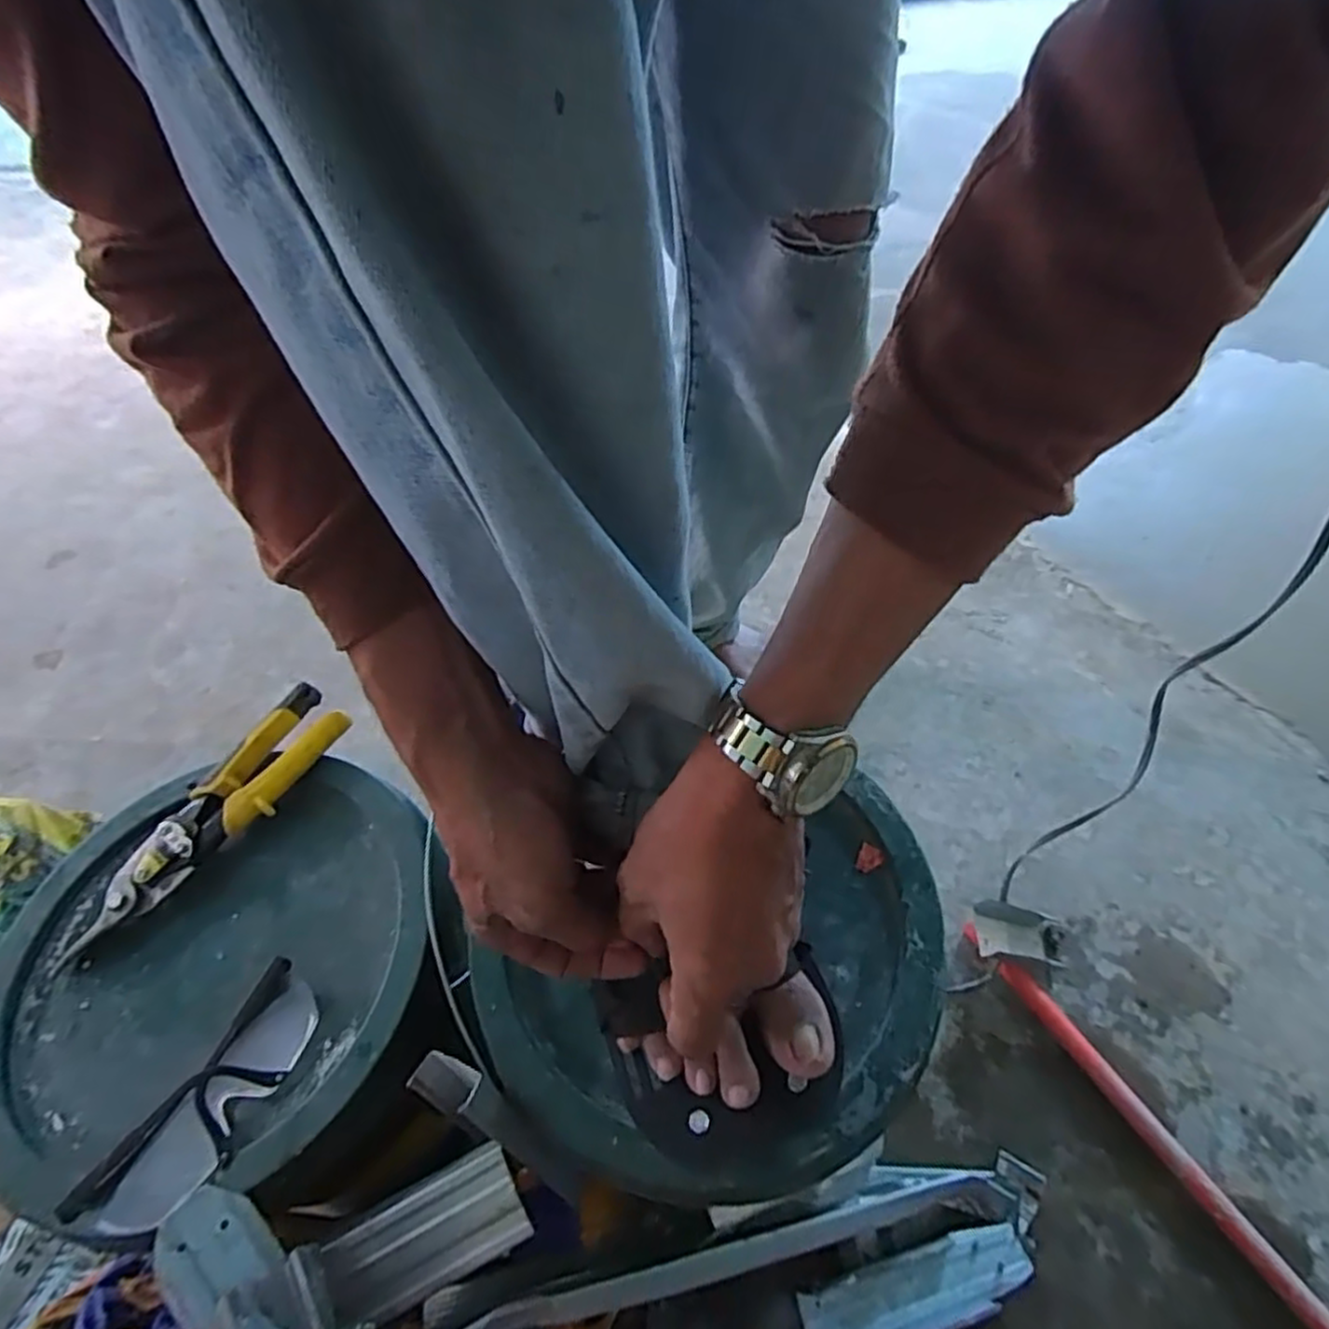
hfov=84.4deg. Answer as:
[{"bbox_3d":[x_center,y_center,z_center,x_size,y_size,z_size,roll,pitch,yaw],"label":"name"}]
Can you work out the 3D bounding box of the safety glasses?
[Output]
[{"bbox_3d":[-0.267,0.250,0.431,0.053,0.048,0.147,19,57,19],"label":"safety glasses"}]

